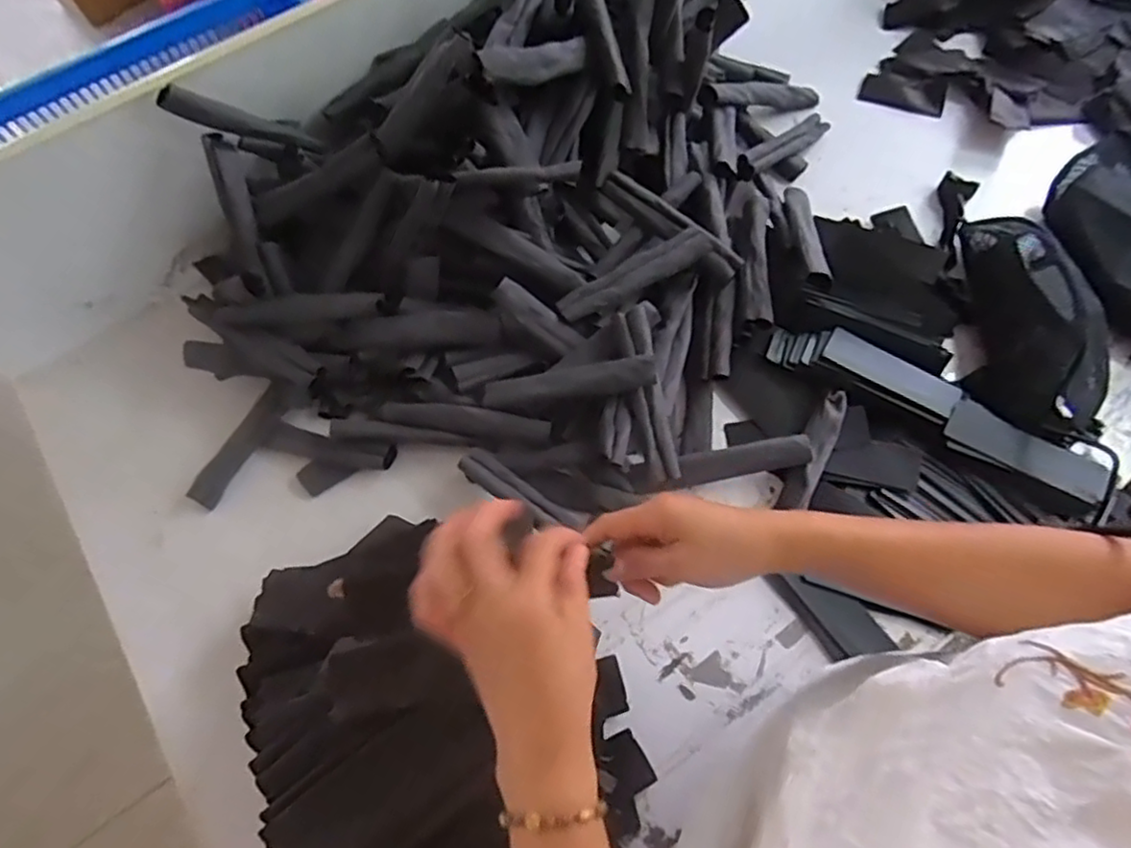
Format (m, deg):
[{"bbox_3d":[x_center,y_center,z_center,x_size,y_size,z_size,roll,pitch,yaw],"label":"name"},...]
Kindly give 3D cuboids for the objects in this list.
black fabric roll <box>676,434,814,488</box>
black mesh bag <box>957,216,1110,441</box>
[{"bbox_3d":[0.191,0.038,0.708,0.138,0.035,0.032,-8,66,-1],"label":"black fabric roll"},{"bbox_3d":[0.526,-0.116,0.742,0.139,0.040,0.281,11,67,7],"label":"black mesh bag"}]

